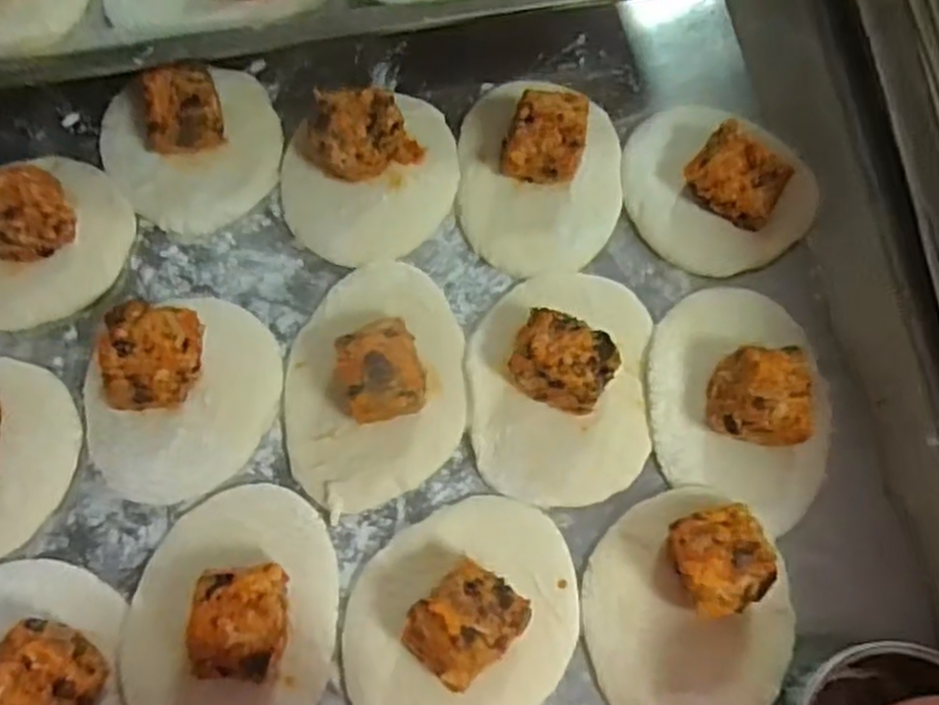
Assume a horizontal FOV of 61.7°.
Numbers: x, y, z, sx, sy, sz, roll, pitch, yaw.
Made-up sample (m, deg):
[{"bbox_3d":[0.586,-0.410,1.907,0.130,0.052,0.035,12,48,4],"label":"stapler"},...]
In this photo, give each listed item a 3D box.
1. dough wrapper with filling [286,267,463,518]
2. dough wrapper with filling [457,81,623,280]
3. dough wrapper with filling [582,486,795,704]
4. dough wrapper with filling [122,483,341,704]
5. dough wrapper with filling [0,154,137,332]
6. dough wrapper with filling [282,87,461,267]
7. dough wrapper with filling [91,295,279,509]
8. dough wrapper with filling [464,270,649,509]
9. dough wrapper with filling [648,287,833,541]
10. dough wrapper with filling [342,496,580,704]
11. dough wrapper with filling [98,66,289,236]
[{"bbox_3d":[-0.042,0.008,0.339,0.078,0.035,0.111,-4,73,-1],"label":"dough wrapper with filling"},{"bbox_3d":[0.035,-0.092,0.376,0.078,0.036,0.104,2,73,0],"label":"dough wrapper with filling"},{"bbox_3d":[0.090,0.099,0.308,0.081,0.034,0.092,3,73,1],"label":"dough wrapper with filling"},{"bbox_3d":[-0.096,0.103,0.304,0.080,0.035,0.104,5,73,1],"label":"dough wrapper with filling"},{"bbox_3d":[-0.211,-0.055,0.363,0.084,0.034,0.096,43,77,12],"label":"dough wrapper with filling"},{"bbox_3d":[-0.048,-0.091,0.375,0.090,0.040,0.087,-23,74,-7],"label":"dough wrapper with filling"},{"bbox_3d":[-0.127,0.016,0.339,0.077,0.032,0.090,32,75,9],"label":"dough wrapper with filling"},{"bbox_3d":[0.041,0.009,0.340,0.079,0.033,0.104,4,73,1],"label":"dough wrapper with filling"},{"bbox_3d":[0.120,0.015,0.339,0.081,0.035,0.098,17,73,5],"label":"dough wrapper with filling"},{"bbox_3d":[-0.002,0.102,0.307,0.086,0.032,0.097,24,74,7],"label":"dough wrapper with filling"},{"bbox_3d":[-0.136,-0.103,0.379,0.083,0.036,0.082,0,73,0],"label":"dough wrapper with filling"}]

